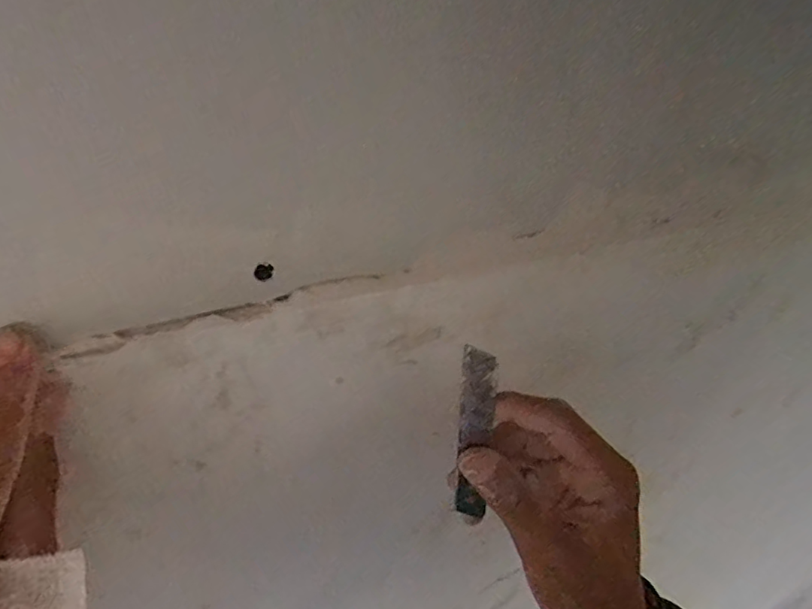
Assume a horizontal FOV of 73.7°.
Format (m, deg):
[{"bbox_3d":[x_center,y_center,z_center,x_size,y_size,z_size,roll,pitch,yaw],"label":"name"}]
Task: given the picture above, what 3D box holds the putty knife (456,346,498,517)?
[{"bbox_3d":[0.034,0.065,0.267,0.016,0.100,0.007,-11,26,-24],"label":"putty knife"}]

